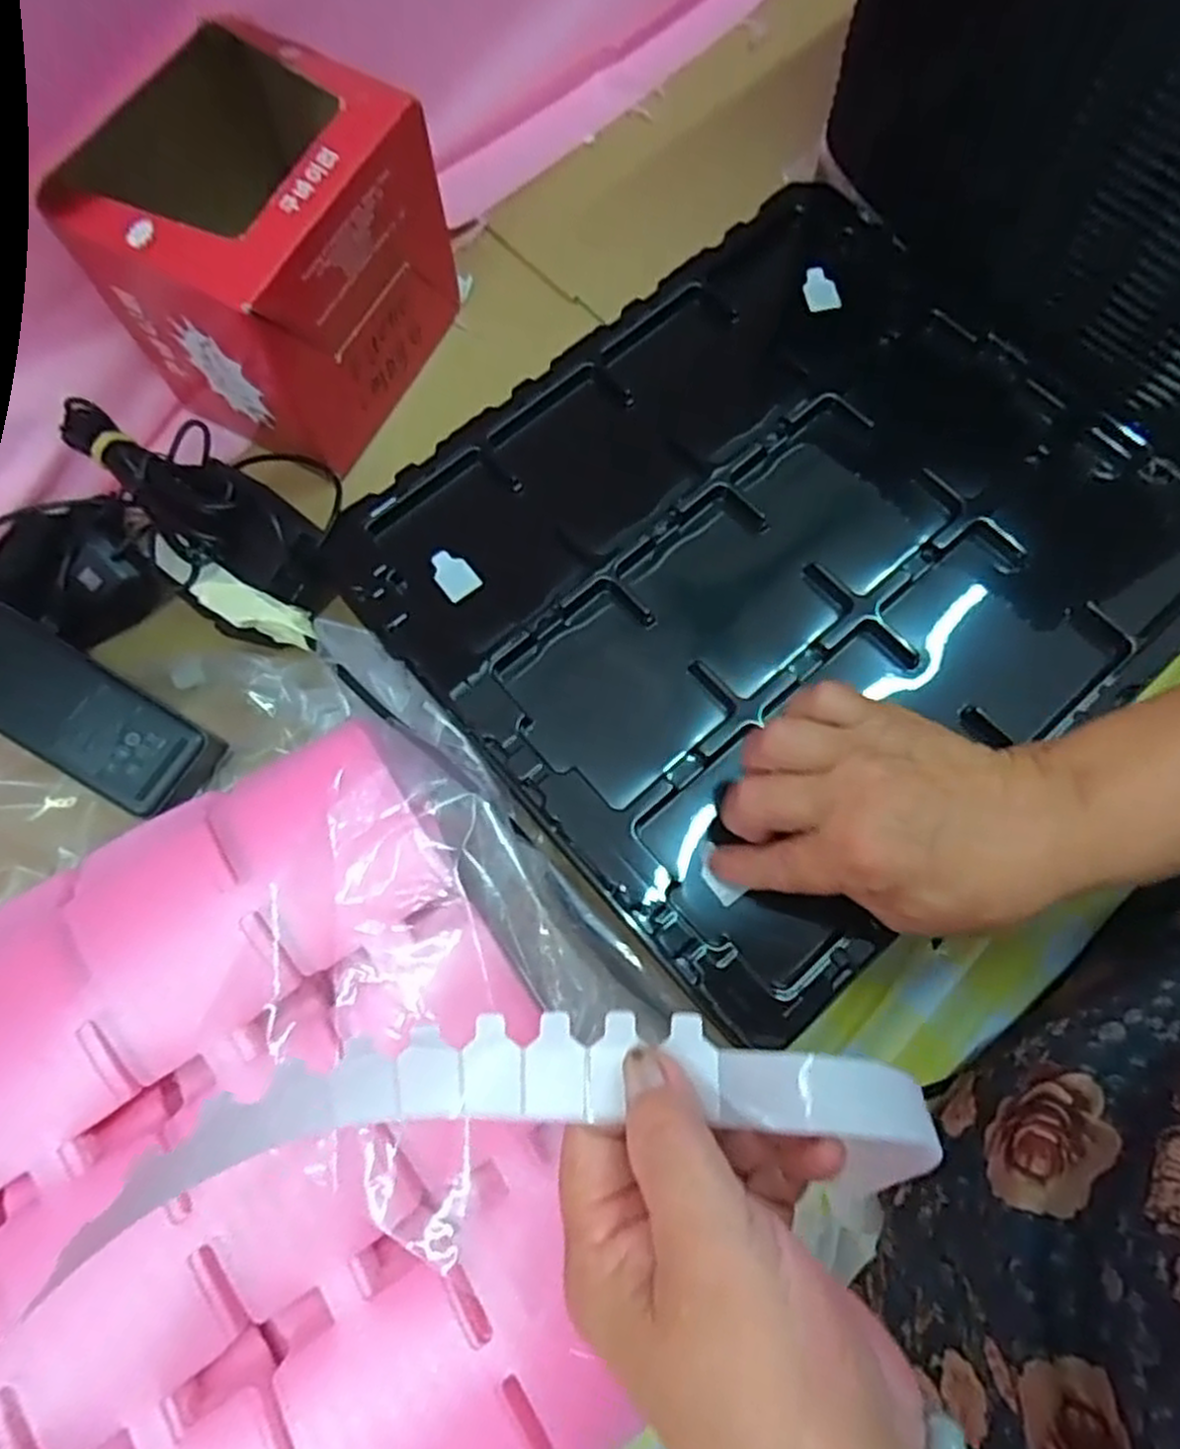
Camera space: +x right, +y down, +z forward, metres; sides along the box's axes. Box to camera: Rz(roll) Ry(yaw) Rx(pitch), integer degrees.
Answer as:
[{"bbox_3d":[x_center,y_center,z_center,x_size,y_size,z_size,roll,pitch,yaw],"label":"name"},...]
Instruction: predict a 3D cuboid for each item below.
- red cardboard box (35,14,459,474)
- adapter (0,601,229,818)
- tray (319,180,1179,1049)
[{"bbox_3d":[-0.171,-0.258,0.446,0.114,0.143,0.152,29,76,10],"label":"red cardboard box"},{"bbox_3d":[-0.261,-0.005,0.403,0.128,0.032,0.053,34,75,-10],"label":"adapter"},{"bbox_3d":[0.099,-0.086,0.419,0.364,0.050,0.326,-40,77,-11],"label":"tray"}]

